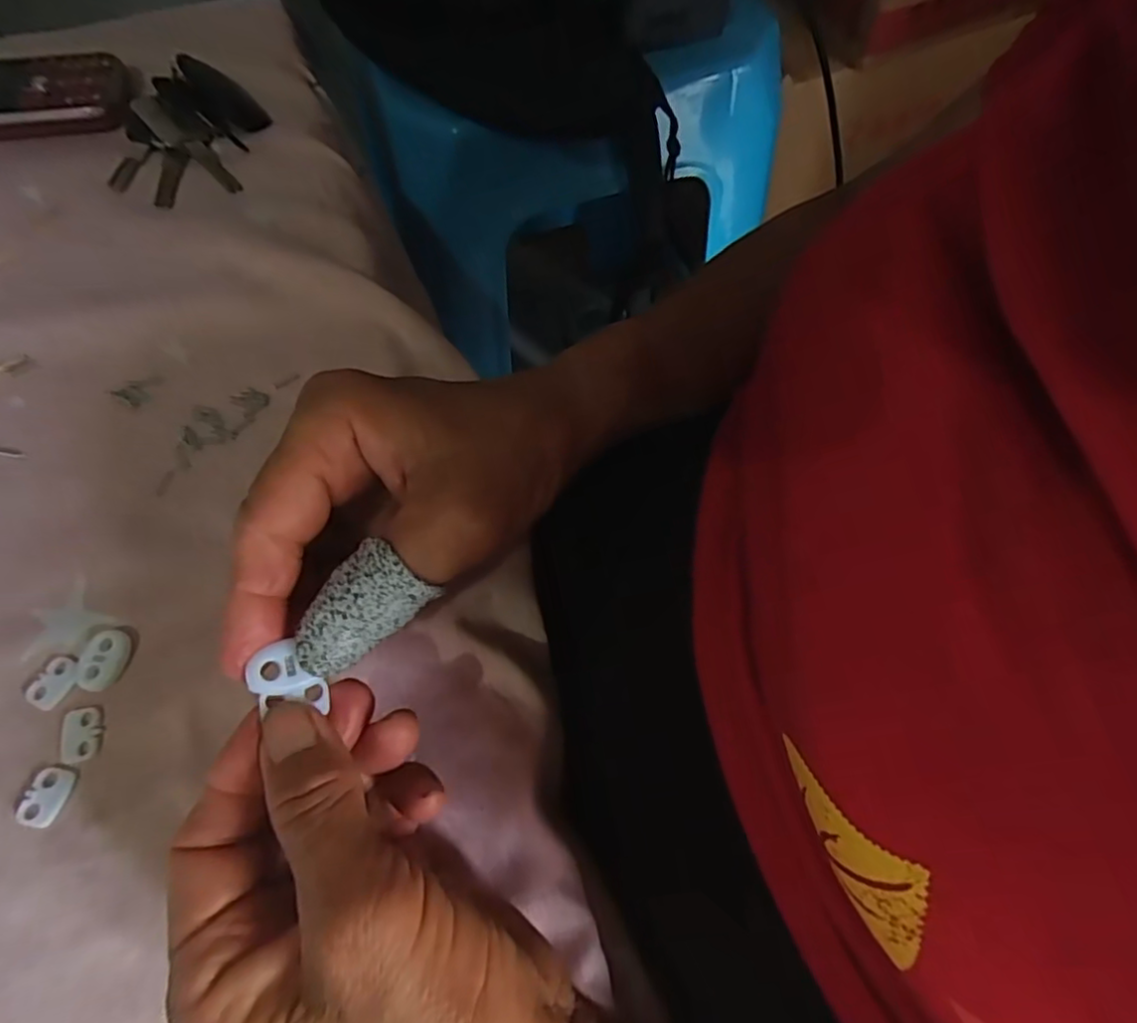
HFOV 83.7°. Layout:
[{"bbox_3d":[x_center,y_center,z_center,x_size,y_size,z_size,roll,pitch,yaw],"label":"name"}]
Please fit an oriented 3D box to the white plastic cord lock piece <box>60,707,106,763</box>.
[{"bbox_3d":[-0.174,0.079,0.225,0.013,0.004,0.019,-8,66,-5],"label":"white plastic cord lock piece"}]

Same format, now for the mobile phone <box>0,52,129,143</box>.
[{"bbox_3d":[-0.309,-0.232,0.354,0.123,0.013,0.056,-7,66,-4],"label":"mobile phone"}]

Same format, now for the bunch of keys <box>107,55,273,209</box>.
[{"bbox_3d":[-0.207,-0.210,0.344,0.071,0.015,0.096,-3,66,-2],"label":"bunch of keys"}]

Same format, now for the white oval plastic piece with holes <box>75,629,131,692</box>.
[{"bbox_3d":[-0.174,0.055,0.235,0.017,0.005,0.022,14,66,5],"label":"white oval plastic piece with holes"}]

